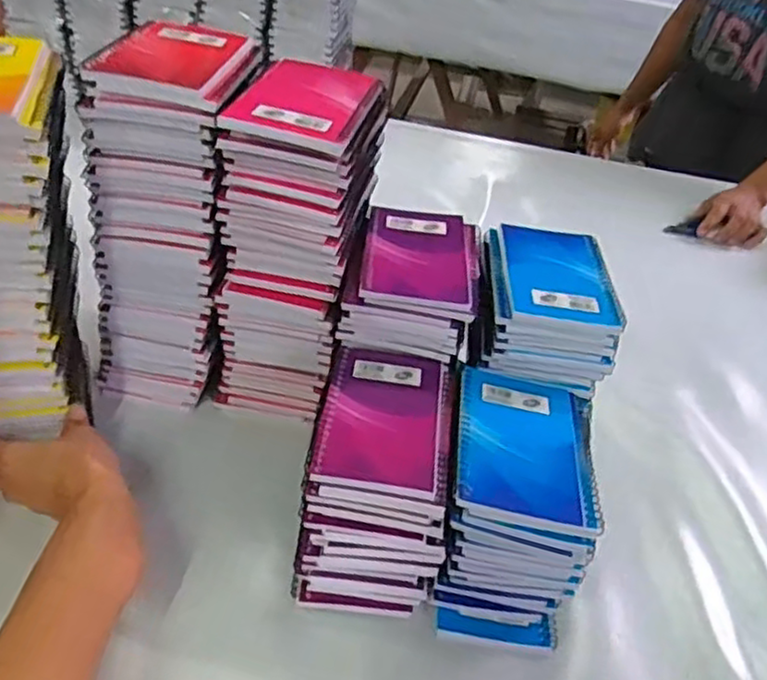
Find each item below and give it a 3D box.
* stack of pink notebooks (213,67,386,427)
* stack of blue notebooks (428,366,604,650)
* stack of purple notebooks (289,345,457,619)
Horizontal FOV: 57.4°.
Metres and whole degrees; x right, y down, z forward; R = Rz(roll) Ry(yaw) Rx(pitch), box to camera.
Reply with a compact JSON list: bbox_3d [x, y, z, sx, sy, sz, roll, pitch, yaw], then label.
[{"bbox_3d":[-0.070,-0.071,0.574,0.099,0.278,0.118,13,38,7],"label":"stack of pink notebooks"},{"bbox_3d":[0.093,0.119,0.511,0.100,0.121,0.155,10,38,3],"label":"stack of blue notebooks"},{"bbox_3d":[-0.005,0.102,0.518,0.099,0.115,0.153,7,38,0],"label":"stack of purple notebooks"}]

